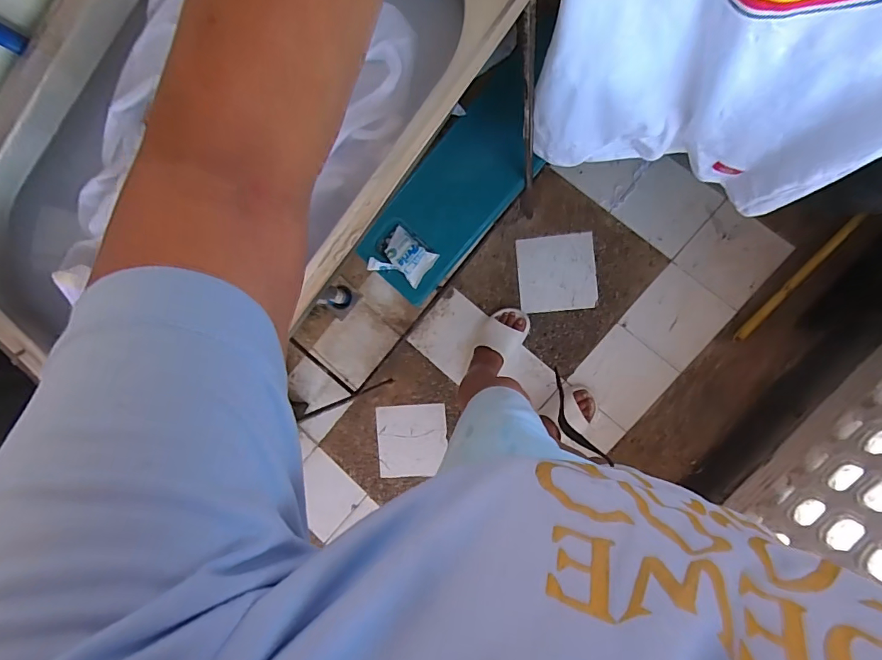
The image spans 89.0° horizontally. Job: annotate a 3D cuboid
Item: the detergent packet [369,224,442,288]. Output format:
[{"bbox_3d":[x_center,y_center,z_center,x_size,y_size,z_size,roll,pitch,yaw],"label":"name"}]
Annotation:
[{"bbox_3d":[-0.080,-0.147,0.939,0.112,0.039,0.107,36,95,8],"label":"detergent packet"}]

